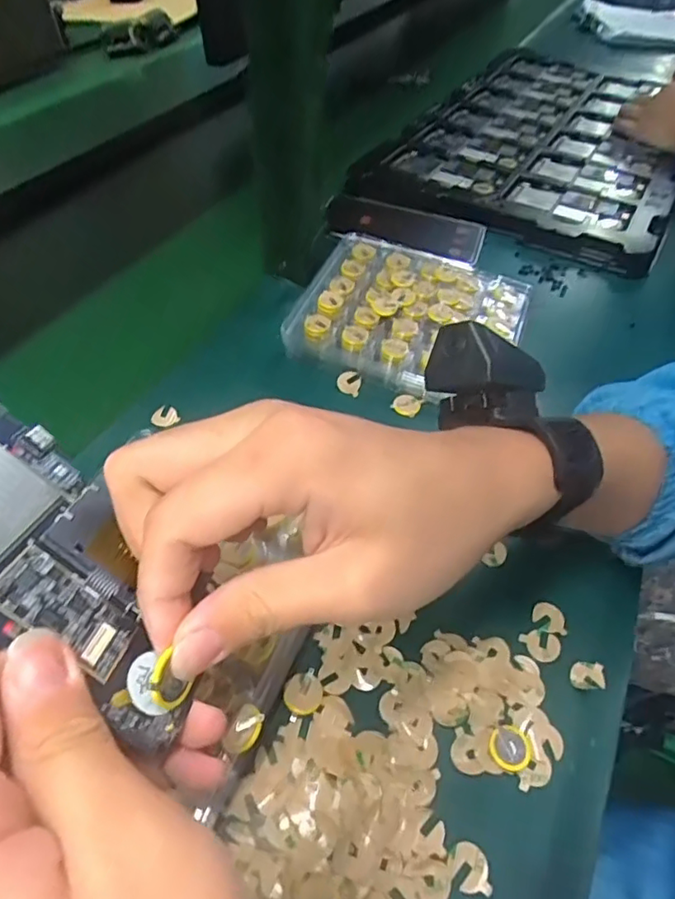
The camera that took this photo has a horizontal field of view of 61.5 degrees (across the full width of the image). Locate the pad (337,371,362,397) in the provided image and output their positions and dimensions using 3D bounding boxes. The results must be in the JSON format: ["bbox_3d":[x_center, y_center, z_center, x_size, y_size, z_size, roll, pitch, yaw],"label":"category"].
[{"bbox_3d":[0.008,-0.051,0.434,0.020,0.018,0.004,29,23,26],"label":"pad"}]

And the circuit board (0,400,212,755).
[{"bbox_3d":[-0.091,0.034,0.184,0.124,0.004,0.066,44,32,-15],"label":"circuit board"}]

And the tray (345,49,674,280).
[{"bbox_3d":[0.267,-0.410,0.705,0.308,0.032,0.530,21,52,16],"label":"tray"}]

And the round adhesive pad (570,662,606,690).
[{"bbox_3d":[0.133,0.120,0.301,0.018,0.004,0.014,4,49,2],"label":"round adhesive pad"}]

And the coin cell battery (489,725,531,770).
[{"bbox_3d":[0.085,0.145,0.277,0.020,0.004,0.019,-20,52,-18],"label":"coin cell battery"}]

